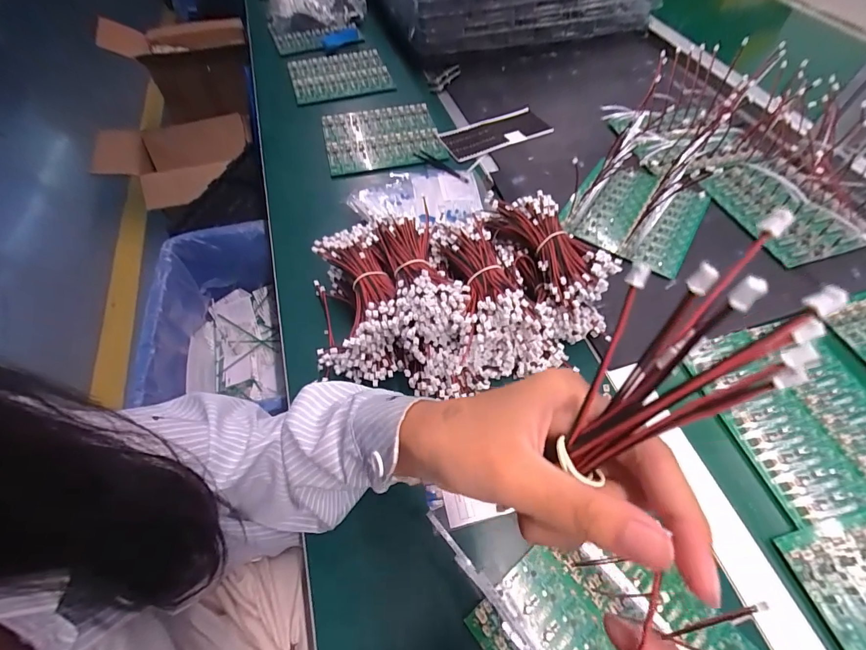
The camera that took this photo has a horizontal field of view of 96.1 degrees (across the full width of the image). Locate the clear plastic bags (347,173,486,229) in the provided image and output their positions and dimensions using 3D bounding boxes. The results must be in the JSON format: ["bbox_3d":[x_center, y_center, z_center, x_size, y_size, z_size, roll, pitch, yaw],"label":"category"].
[{"bbox_3d":[-0.025,-0.200,0.605,0.190,0.023,0.126,2,57,0],"label":"clear plastic bags"}]

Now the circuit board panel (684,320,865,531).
[{"bbox_3d":[0.399,0.089,0.417,0.174,0.012,0.202,-10,57,-8],"label":"circuit board panel"}]

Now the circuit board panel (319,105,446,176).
[{"bbox_3d":[-0.094,-0.342,0.707,0.200,0.009,0.179,-12,64,-5],"label":"circuit board panel"}]

